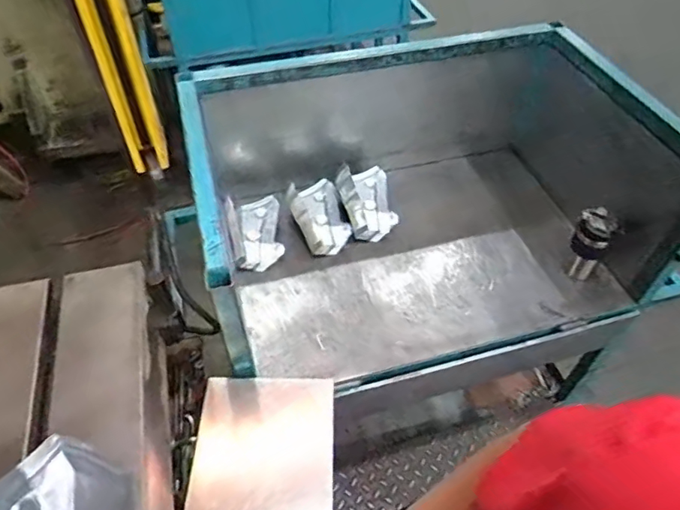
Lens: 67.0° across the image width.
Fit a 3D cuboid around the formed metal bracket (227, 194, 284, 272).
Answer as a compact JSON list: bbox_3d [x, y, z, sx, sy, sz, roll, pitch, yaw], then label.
[{"bbox_3d":[-0.211,-0.075,1.320,0.117,0.104,0.231,-9,50,-8],"label":"formed metal bracket"}]

